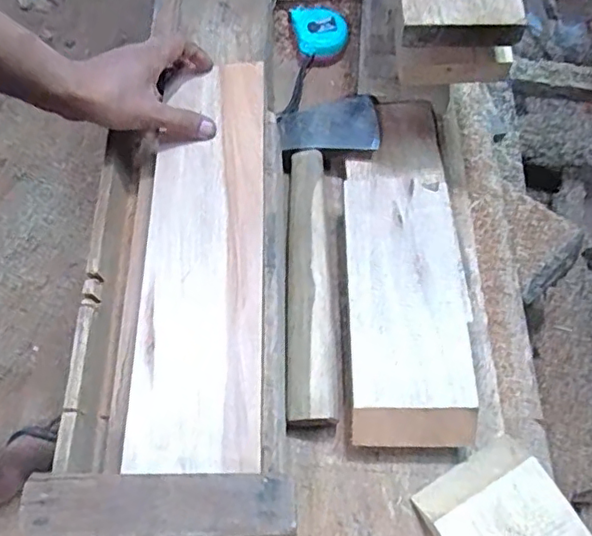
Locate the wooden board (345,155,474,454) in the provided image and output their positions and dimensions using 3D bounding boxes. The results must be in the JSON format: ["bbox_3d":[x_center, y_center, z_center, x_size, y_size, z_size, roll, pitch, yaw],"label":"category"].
[{"bbox_3d":[0.101,0.016,0.553,0.108,0.034,0.280,0,65,-2],"label":"wooden board"}]

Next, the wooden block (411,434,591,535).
[{"bbox_3d":[0.166,0.206,0.489,0.105,0.025,0.101,-29,69,-13],"label":"wooden block"}]

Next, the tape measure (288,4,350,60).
[{"bbox_3d":[0.029,-0.293,0.733,0.063,0.026,0.072,-8,66,-6],"label":"tape measure"}]

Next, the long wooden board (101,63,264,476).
[{"bbox_3d":[-0.086,0.064,0.491,0.115,0.034,0.588,0,61,-2],"label":"long wooden board"}]

